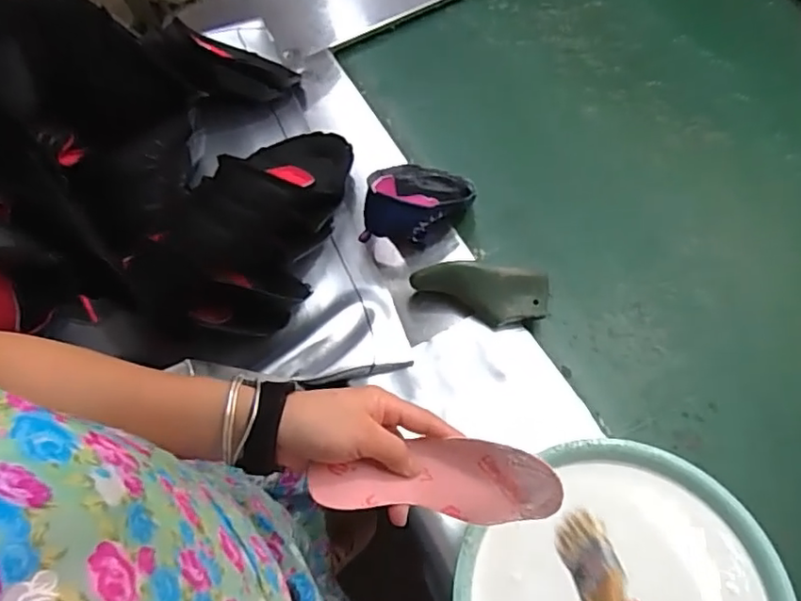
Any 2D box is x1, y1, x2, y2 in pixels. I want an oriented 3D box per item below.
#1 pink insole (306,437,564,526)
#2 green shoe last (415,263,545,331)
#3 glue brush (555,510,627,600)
[{"bbox_3d":[0.025,0.129,0.432,0.173,0.037,0.052,1,64,-2],"label":"pink insole"},{"bbox_3d":[0.105,-0.011,0.799,0.180,0.063,0.072,6,66,7],"label":"green shoe last"},{"bbox_3d":[0.122,0.180,0.338,0.028,0.024,0.144,-6,24,-1],"label":"glue brush"}]

